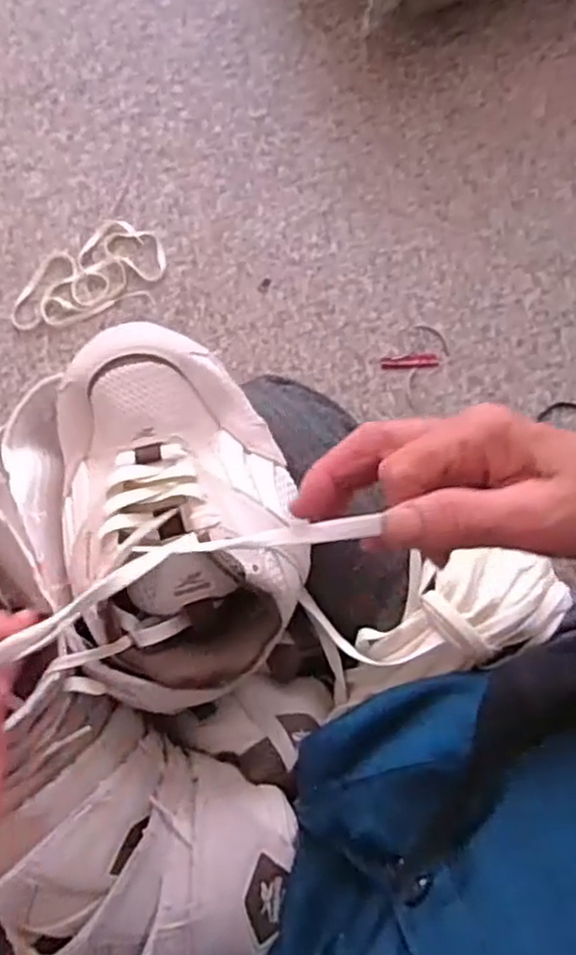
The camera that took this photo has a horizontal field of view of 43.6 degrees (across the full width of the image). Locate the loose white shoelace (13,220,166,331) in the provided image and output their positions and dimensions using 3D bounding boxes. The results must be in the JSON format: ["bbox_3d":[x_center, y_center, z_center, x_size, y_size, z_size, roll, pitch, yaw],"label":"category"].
[{"bbox_3d":[-0.268,-0.274,0.954,0.207,0.013,0.123,-14,80,-2],"label":"loose white shoelace"}]

